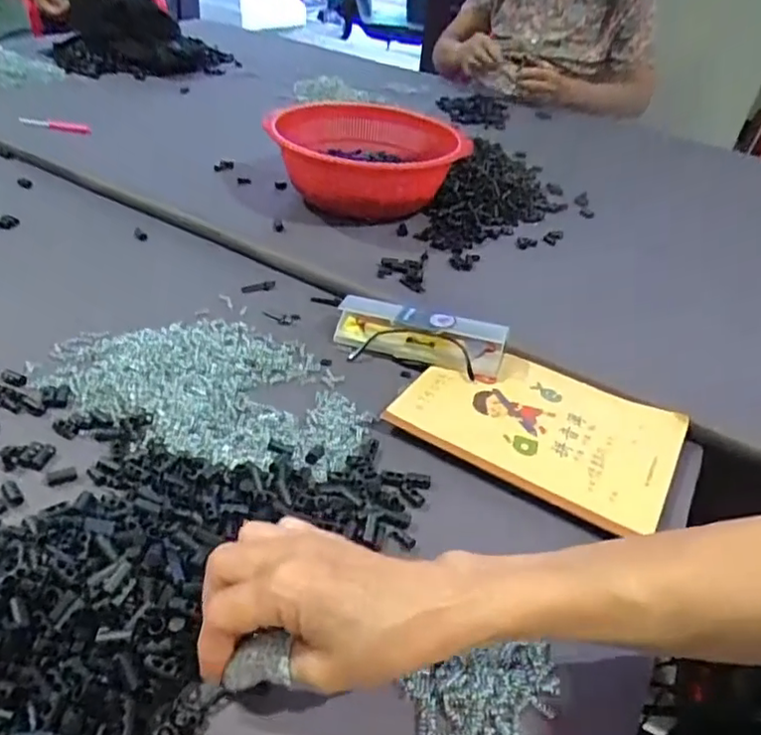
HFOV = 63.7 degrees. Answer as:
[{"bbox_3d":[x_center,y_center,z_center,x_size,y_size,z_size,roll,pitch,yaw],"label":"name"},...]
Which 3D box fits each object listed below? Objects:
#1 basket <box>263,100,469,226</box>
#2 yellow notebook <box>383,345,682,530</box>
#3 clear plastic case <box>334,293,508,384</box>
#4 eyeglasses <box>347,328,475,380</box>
[{"bbox_3d":[-0.015,-0.251,0.766,0.217,0.101,0.231,14,39,11],"label":"basket"},{"bbox_3d":[0.126,0.042,0.491,0.205,0.012,0.137,21,41,20],"label":"yellow notebook"},{"bbox_3d":[0.033,-0.030,0.543,0.153,0.035,0.050,14,39,11],"label":"clear plastic case"},{"bbox_3d":[0.030,-0.017,0.542,0.111,0.033,0.034,12,39,9],"label":"eyeglasses"}]

